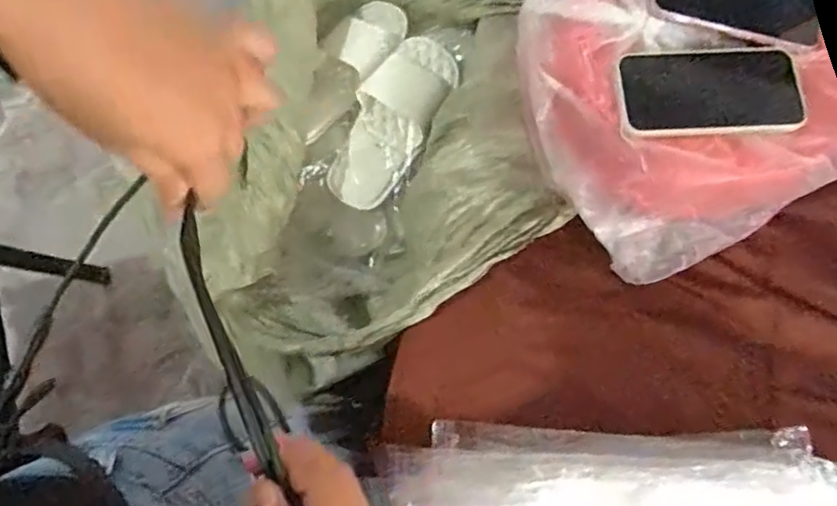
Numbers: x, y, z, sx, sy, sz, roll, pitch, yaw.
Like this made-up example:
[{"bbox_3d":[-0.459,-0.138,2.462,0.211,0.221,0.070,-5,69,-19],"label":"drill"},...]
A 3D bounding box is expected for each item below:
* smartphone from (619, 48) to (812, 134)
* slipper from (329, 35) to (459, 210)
[{"bbox_3d":[0.257,-0.143,0.527,0.152,0.011,0.080,-2,76,-1],"label":"smartphone"},{"bbox_3d":[-0.035,-0.169,0.771,0.099,0.058,0.243,27,77,6],"label":"slipper"}]

